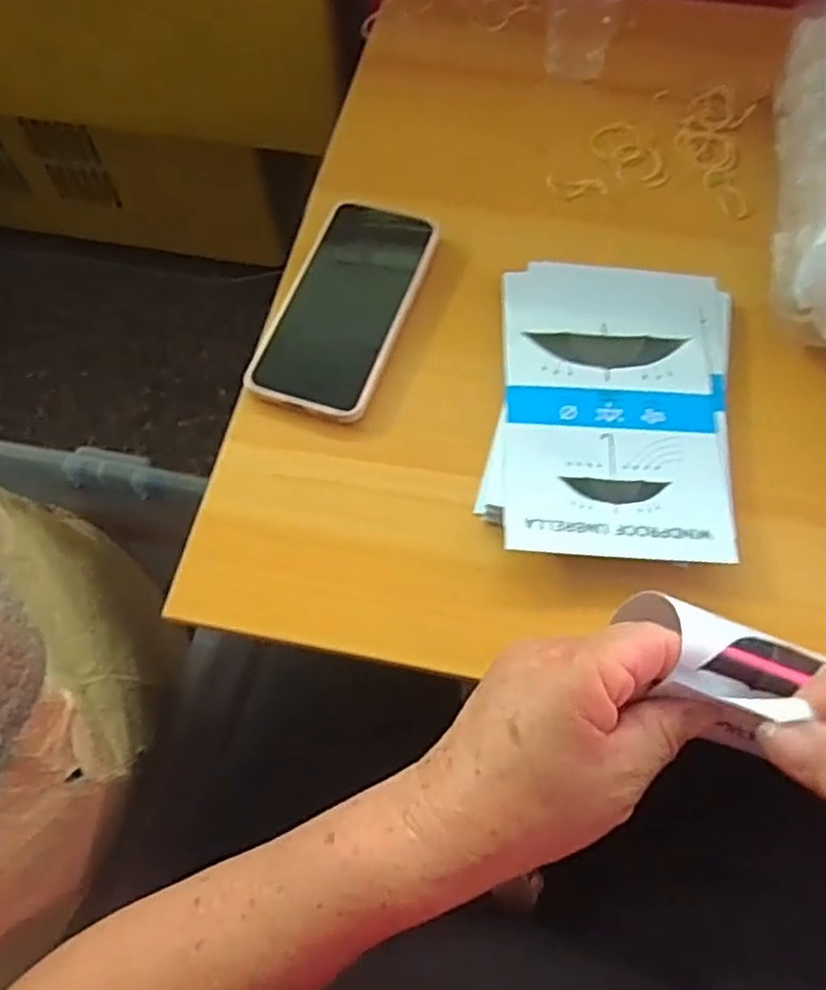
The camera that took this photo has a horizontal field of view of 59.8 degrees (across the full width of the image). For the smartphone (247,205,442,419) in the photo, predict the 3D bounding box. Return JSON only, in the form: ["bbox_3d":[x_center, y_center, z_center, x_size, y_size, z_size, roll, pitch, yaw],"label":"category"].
[{"bbox_3d":[-0.043,-0.122,0.455,0.080,0.011,0.158,17,66,9],"label":"smartphone"}]

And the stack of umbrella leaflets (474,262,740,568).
[{"bbox_3d":[0.115,-0.057,0.419,0.132,0.012,0.203,7,64,4],"label":"stack of umbrella leaflets"}]

